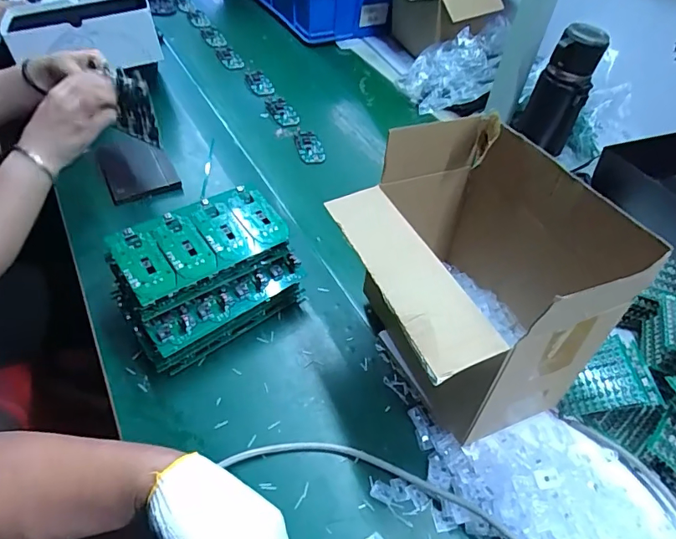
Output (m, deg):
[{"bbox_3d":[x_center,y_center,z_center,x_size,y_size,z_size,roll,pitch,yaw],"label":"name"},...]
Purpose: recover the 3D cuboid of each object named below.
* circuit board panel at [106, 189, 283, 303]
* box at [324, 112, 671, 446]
[{"bbox_3d":[-0.153,-0.037,0.539,0.181,0.014,0.098,-28,60,-28],"label":"circuit board panel"},{"bbox_3d":[0.122,0.018,0.484,0.208,0.223,0.236,-16,51,-16],"label":"box"}]

